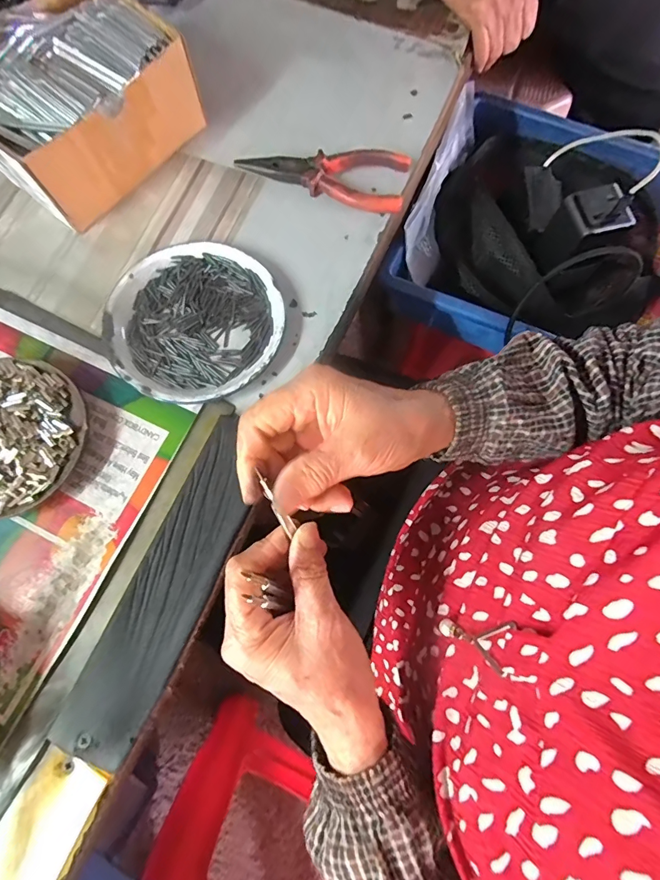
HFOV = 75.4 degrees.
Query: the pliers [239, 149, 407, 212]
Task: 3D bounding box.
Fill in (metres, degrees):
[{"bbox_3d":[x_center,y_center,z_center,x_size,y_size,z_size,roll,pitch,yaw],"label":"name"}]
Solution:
[{"bbox_3d":[-0.005,-0.233,0.367,0.143,0.021,0.049,19,76,4],"label":"pliers"}]

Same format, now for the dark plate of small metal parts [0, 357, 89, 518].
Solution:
[{"bbox_3d":[-0.232,-0.003,0.303,0.110,0.027,0.110,0,76,-1],"label":"dark plate of small metal parts"}]

